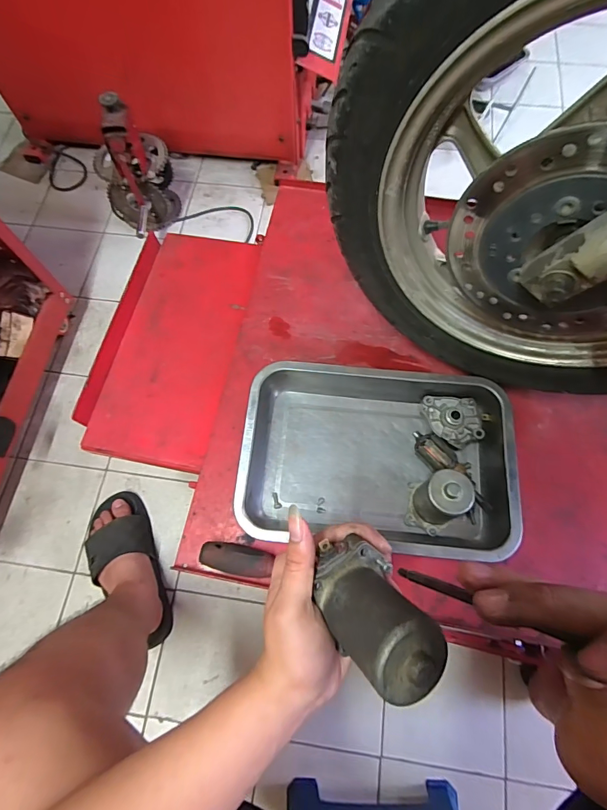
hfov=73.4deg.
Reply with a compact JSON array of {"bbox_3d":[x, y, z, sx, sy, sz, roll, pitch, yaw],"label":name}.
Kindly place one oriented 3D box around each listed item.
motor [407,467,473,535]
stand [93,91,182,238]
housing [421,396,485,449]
[{"bbox_3d":[0.152,0.109,0.453,0.057,0.073,0.062,8,70,6],"label":"motor"},{"bbox_3d":[-0.386,-0.526,0.945,0.178,0.295,0.191,-26,72,-8],"label":"stand"},{"bbox_3d":[0.186,0.020,0.510,0.069,0.030,0.061,3,70,4],"label":"housing"}]

